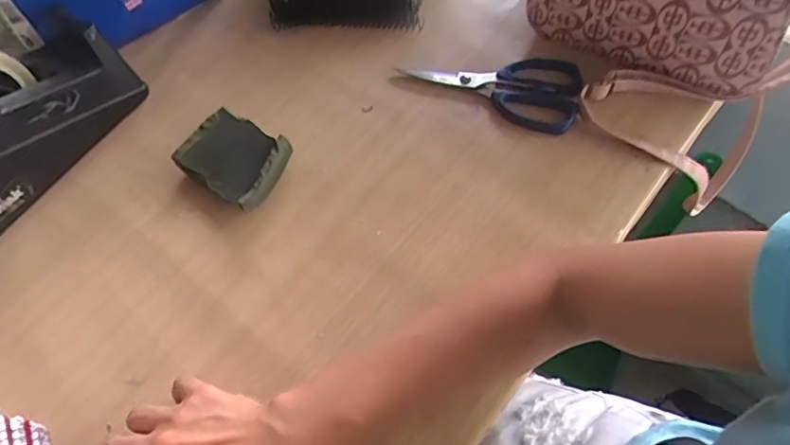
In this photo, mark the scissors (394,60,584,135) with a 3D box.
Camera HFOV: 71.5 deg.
[{"bbox_3d":[0.094,-0.135,0.538,0.169,0.013,0.074,12,65,6],"label":"scissors"}]

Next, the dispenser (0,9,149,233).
[{"bbox_3d":[-0.337,-0.099,0.478,0.084,0.115,0.201,30,68,14],"label":"dispenser"}]

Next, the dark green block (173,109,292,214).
[{"bbox_3d":[-0.139,-0.054,0.496,0.092,0.038,0.071,32,69,15],"label":"dark green block"}]

